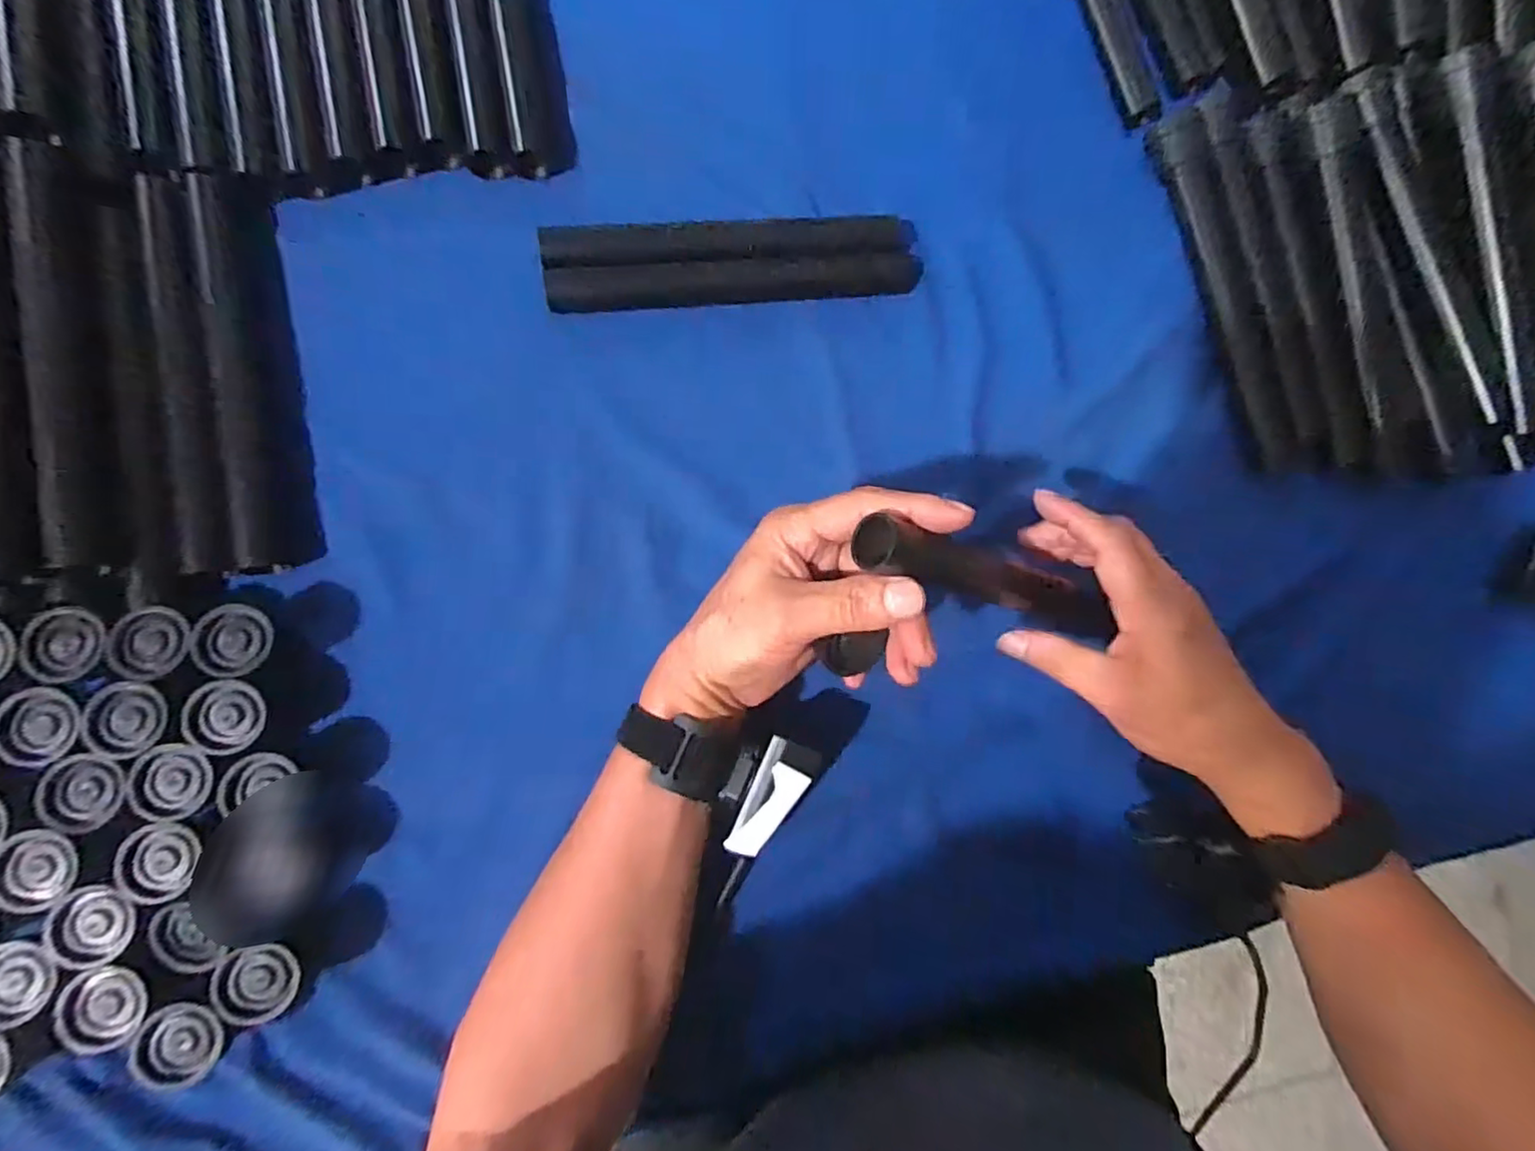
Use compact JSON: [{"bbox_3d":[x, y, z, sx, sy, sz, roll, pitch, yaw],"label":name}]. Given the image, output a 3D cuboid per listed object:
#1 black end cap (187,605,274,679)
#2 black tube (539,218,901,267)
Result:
[{"bbox_3d":[-0.257,0.031,0.311,0.033,0.006,0.034,9,73,-13],"label":"black end cap"},{"bbox_3d":[-0.026,-0.206,0.399,0.215,0.019,0.024,-8,86,-8],"label":"black tube"}]

